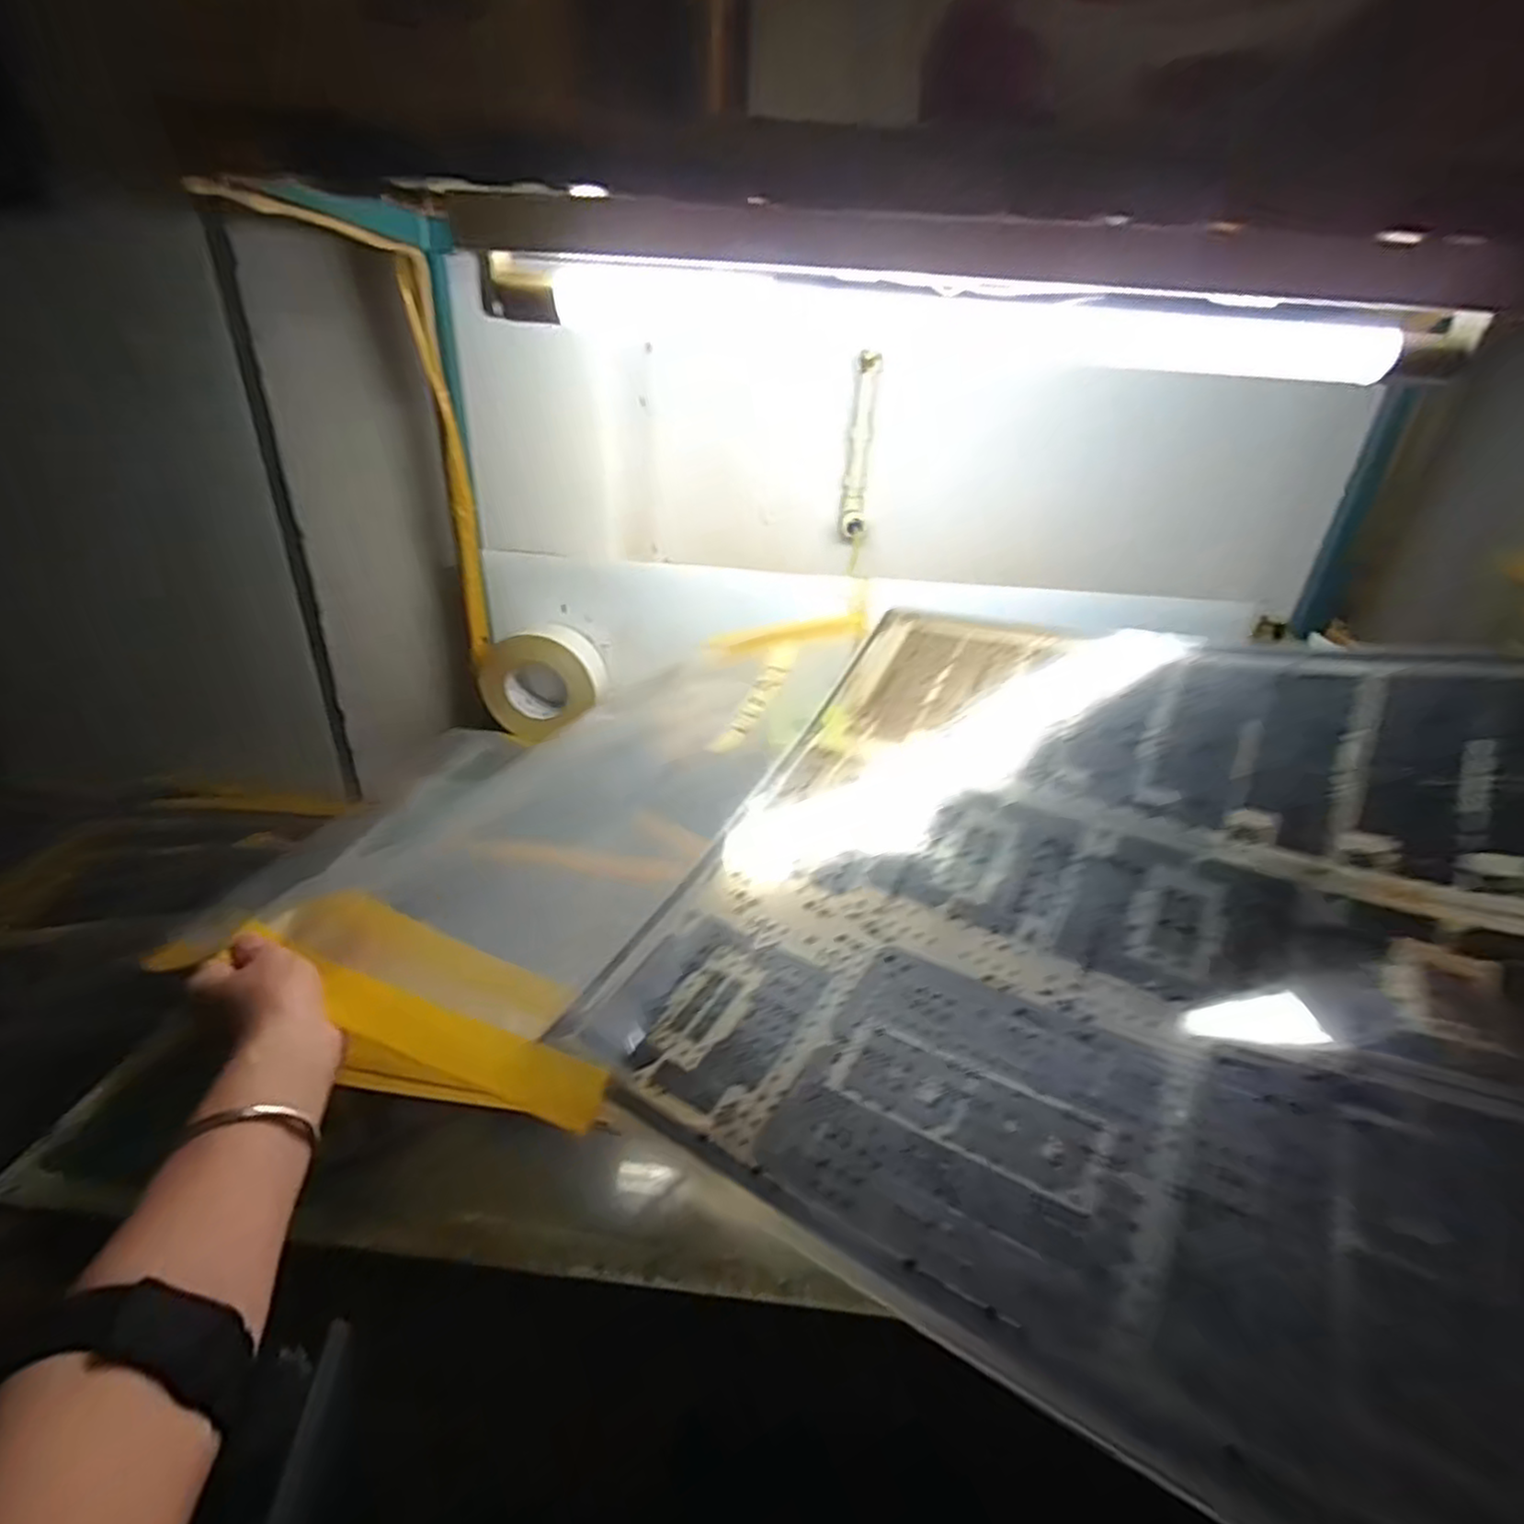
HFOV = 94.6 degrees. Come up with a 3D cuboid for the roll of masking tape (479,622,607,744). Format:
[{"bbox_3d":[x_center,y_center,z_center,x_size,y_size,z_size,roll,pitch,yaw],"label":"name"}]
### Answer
[{"bbox_3d":[-0.272,-0.097,0.887,0.151,0.132,0.058,4,25,1],"label":"roll of masking tape"}]

